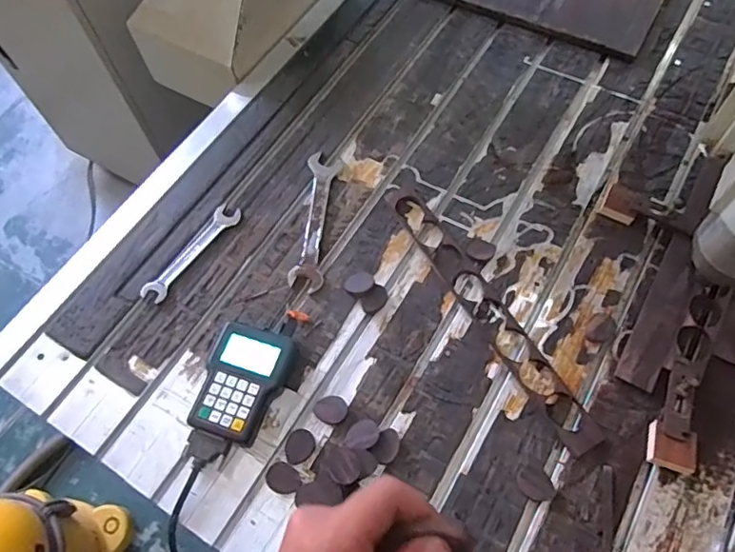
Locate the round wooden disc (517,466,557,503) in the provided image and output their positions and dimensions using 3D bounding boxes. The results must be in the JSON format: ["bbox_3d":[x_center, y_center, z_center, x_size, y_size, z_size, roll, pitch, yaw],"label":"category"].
[{"bbox_3d":[0.202,0.250,0.661,0.034,0.004,0.045,-41,67,-16],"label":"round wooden disc"}]

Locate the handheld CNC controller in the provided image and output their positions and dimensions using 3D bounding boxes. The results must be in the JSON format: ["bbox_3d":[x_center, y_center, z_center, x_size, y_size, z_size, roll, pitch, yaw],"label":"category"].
[{"bbox_3d":[-0.165,0.141,0.730,0.107,0.037,0.148,15,64,11],"label":"handheld CNC controller"}]

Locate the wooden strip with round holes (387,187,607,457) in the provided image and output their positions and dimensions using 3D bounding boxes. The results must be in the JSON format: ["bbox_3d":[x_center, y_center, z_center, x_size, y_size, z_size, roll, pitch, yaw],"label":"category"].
[{"bbox_3d":[0.162,0.038,0.774,0.052,0.011,0.453,-29,64,-11],"label":"wooden strip with round holes"}]

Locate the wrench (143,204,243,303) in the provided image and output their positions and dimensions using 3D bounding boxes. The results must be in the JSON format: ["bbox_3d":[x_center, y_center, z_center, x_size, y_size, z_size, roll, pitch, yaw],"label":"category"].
[{"bbox_3d":[-0.266,-0.039,0.841,0.039,0.007,0.190,30,68,18],"label":"wrench"}]

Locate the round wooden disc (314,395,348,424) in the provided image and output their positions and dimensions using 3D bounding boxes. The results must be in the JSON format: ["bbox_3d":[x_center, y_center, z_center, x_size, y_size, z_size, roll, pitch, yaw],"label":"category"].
[{"bbox_3d":[-0.046,0.175,0.719,0.040,0.009,0.037,-2,62,3],"label":"round wooden disc"}]

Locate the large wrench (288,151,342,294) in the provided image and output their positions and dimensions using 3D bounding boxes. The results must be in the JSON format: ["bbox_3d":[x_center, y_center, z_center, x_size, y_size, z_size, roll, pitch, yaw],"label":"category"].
[{"bbox_3d":[-0.081,-0.092,0.863,0.051,0.010,0.254,2,63,5],"label":"large wrench"}]

